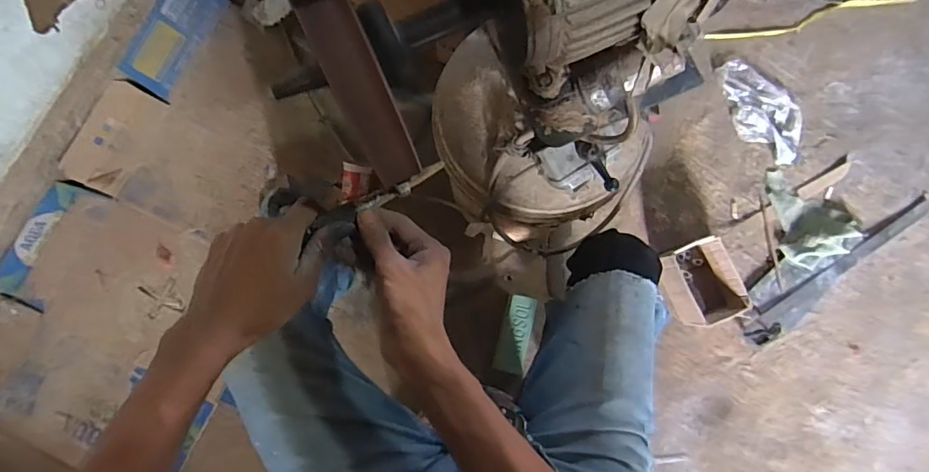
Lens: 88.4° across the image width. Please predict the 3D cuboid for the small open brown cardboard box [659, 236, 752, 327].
[{"bbox_3d":[0.470,0.100,0.954,0.117,0.098,0.169,-26,86,-5],"label":"small open brown cardboard box"}]

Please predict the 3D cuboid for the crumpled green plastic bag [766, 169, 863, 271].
[{"bbox_3d":[0.719,-0.025,1.001,0.204,0.035,0.160,28,84,0],"label":"crumpled green plastic bag"}]

